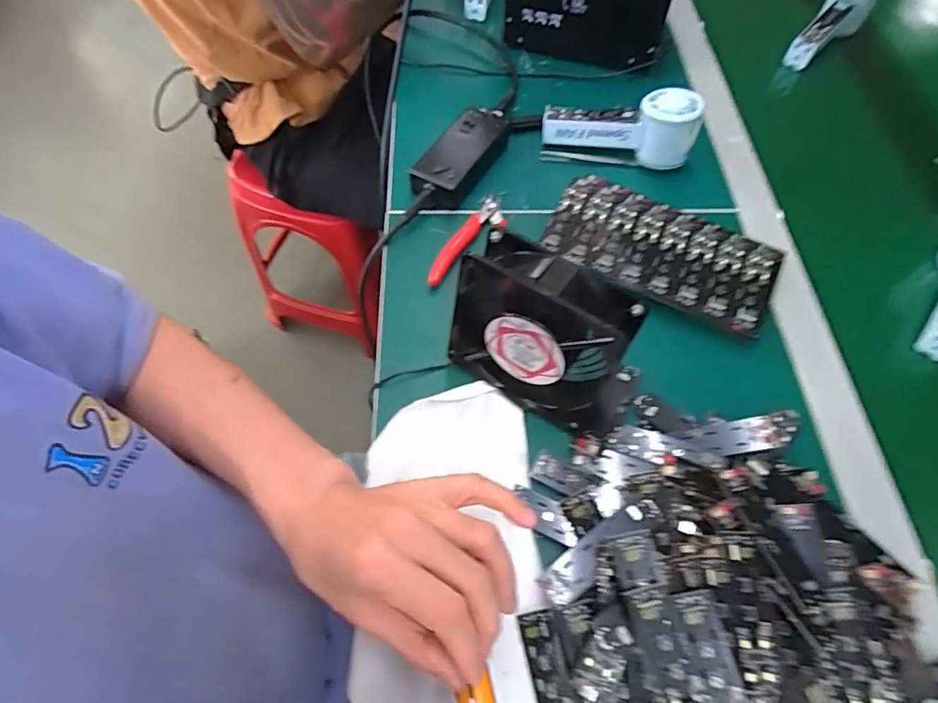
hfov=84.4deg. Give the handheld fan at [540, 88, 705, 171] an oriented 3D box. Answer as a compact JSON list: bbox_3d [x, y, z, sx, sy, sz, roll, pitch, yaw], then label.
[{"bbox_3d":[0.149,-0.223,0.515,0.147,0.060,0.053,1,62,-1],"label":"handheld fan"}]

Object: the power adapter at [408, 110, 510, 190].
[{"bbox_3d":[-0.006,-0.196,0.515,0.055,0.035,0.117,30,65,14],"label":"power adapter"}]

